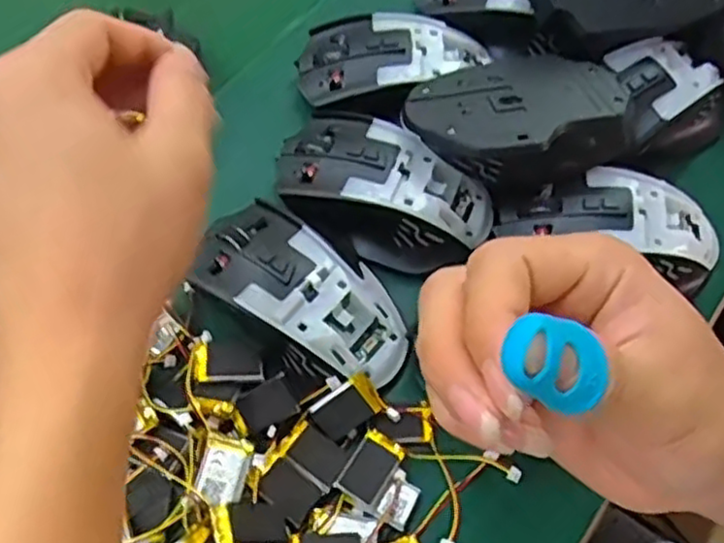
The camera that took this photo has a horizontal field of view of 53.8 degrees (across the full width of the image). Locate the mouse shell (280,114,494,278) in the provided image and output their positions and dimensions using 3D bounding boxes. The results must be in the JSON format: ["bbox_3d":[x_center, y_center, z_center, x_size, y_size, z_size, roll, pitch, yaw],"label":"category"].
[{"bbox_3d":[0.012,-0.047,0.376,0.116,0.034,0.071,26,67,9],"label":"mouse shell"}]

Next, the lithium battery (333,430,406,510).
[{"bbox_3d":[0.004,0.090,0.324,0.020,0.009,0.030,33,68,12],"label":"lithium battery"}]

